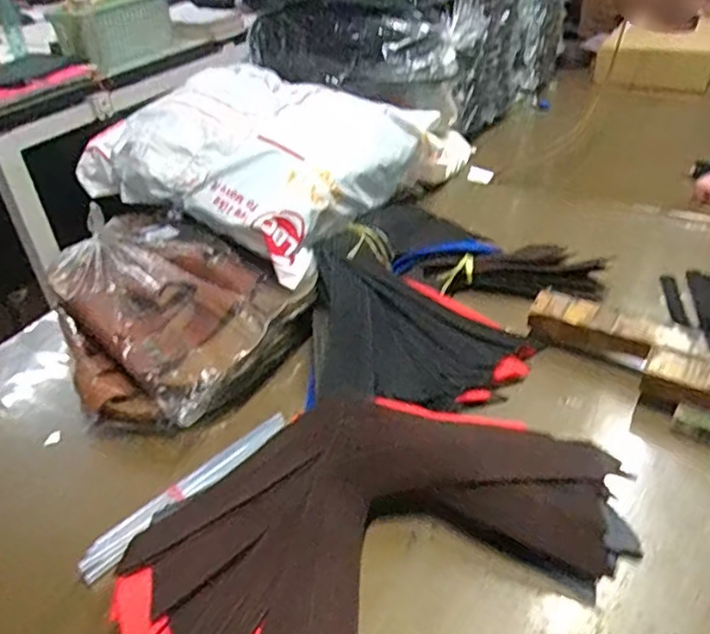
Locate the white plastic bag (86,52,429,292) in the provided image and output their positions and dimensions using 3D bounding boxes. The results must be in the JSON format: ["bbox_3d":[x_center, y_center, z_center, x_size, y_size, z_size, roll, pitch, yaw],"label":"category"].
[{"bbox_3d":[-0.106,-0.206,0.755,0.315,0.101,0.293,20,43,31],"label":"white plastic bag"}]

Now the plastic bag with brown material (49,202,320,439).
[{"bbox_3d":[-0.199,-0.003,0.647,0.274,0.086,0.208,21,44,32],"label":"plastic bag with brown material"}]

